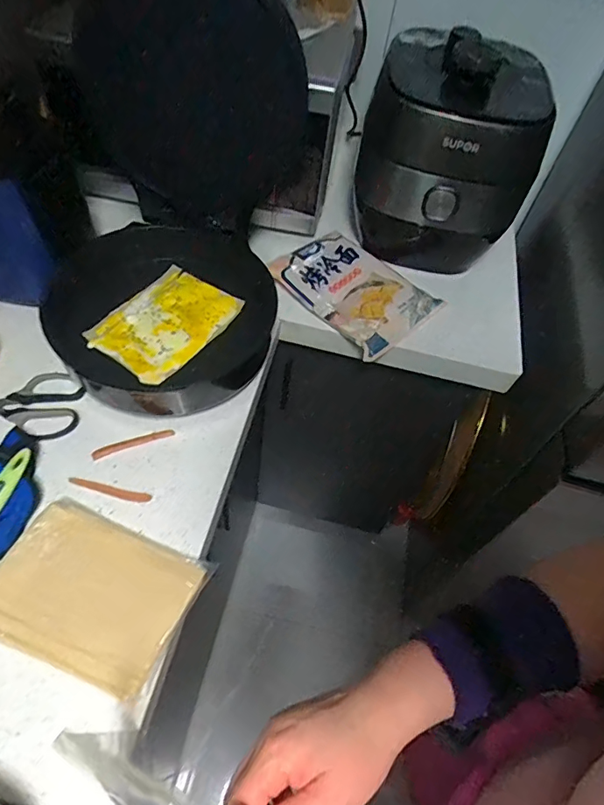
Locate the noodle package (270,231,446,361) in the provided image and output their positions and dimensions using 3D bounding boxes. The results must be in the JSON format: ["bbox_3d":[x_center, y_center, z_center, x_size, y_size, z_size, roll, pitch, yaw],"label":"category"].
[{"bbox_3d":[0.088,-0.193,0.808,0.240,0.023,0.181,41,60,22],"label":"noodle package"}]

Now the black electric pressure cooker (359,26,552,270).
[{"bbox_3d":[0.242,-0.408,0.811,0.289,0.261,0.286,17,55,6],"label":"black electric pressure cooker"}]

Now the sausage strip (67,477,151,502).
[{"bbox_3d":[-0.228,0.105,0.578,0.096,0.006,0.013,11,54,2],"label":"sausage strip"}]

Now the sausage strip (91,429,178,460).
[{"bbox_3d":[-0.212,0.051,0.617,0.100,0.004,0.016,-16,58,-17],"label":"sausage strip"}]

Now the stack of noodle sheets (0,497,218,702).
[{"bbox_3d":[-0.215,0.194,0.506,0.190,0.022,0.143,21,55,9],"label":"stack of noodle sheets"}]

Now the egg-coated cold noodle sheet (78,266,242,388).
[{"bbox_3d":[-0.188,-0.114,0.677,0.137,0.011,0.179,32,60,16],"label":"egg-coated cold noodle sheet"}]

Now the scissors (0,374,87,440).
[{"bbox_3d":[-0.370,-0.008,0.633,0.181,0.019,0.098,12,54,6],"label":"scissors"}]

